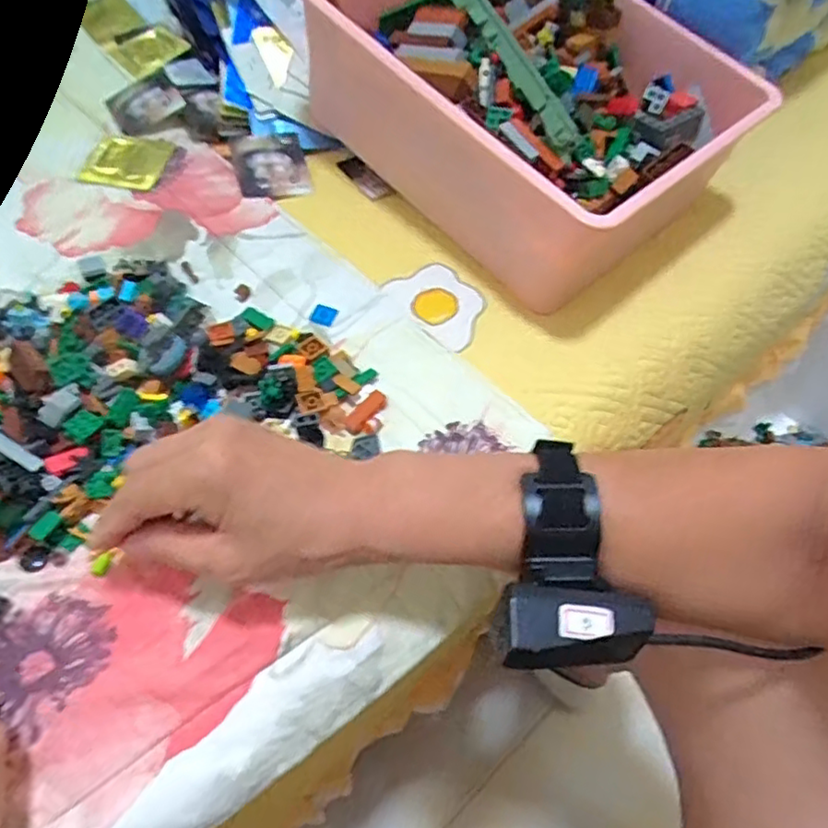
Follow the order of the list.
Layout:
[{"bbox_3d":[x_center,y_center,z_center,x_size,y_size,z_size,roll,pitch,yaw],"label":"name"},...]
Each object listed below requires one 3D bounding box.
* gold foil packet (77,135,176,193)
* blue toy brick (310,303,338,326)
[{"bbox_3d":[-0.241,-0.212,0.540,0.066,0.014,0.055,10,56,3],"label":"gold foil packet"},{"bbox_3d":[-0.064,-0.070,0.457,0.018,0.004,0.015,21,57,9],"label":"blue toy brick"}]

